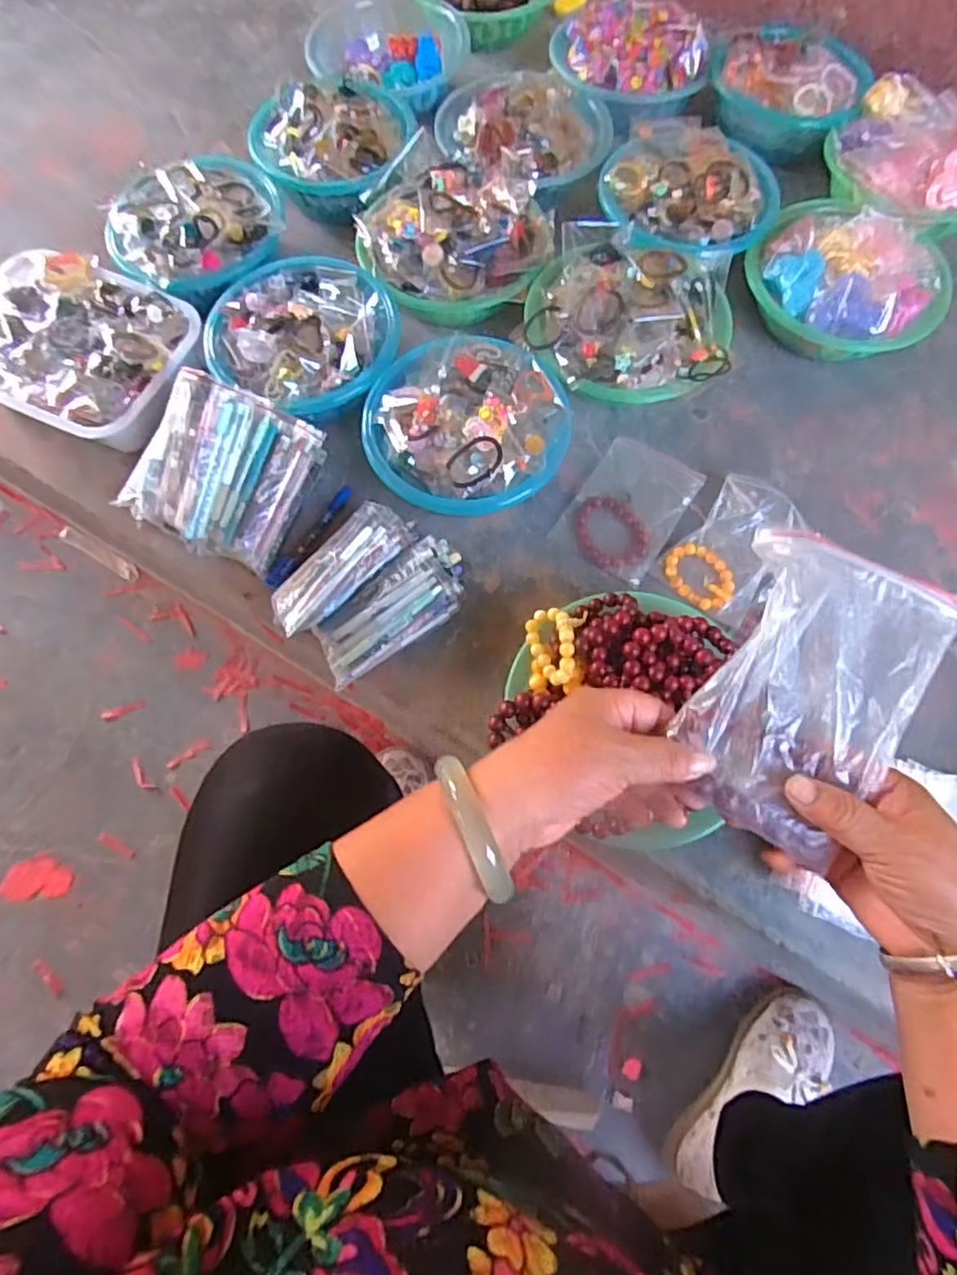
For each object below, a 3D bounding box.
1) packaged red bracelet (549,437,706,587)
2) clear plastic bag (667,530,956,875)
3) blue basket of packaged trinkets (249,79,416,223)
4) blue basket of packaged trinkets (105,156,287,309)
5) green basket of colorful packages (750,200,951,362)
[{"bbox_3d":[0.173,-0.151,0.734,0.114,0.008,0.172,31,73,11],"label":"packaged red bracelet"},{"bbox_3d":[0.174,0.029,0.335,0.100,0.013,0.154,26,92,9],"label":"clear plastic bag"},{"bbox_3d":[-0.197,-0.672,0.872,0.213,0.107,0.228,-1,70,0],"label":"blue basket of packaged trinkets"},{"bbox_3d":[-0.356,-0.516,0.817,0.207,0.094,0.198,0,70,0],"label":"blue basket of packaged trinkets"},{"bbox_3d":[0.453,-0.441,0.784,0.226,0.094,0.205,36,74,13],"label":"green basket of colorful packages"}]

